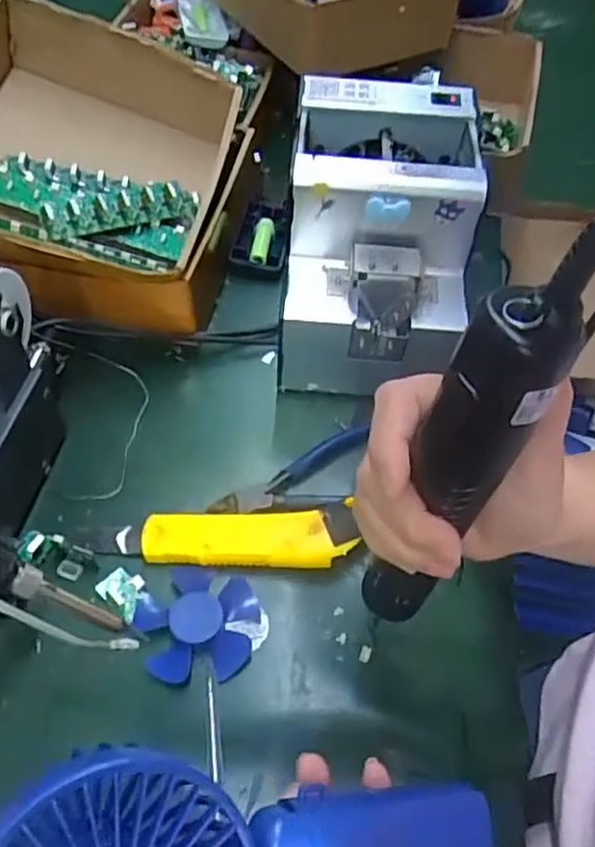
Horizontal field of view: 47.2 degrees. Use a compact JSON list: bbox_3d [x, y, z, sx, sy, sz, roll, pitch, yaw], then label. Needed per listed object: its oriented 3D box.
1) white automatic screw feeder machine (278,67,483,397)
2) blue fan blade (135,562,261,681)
[{"bbox_3d":[0.057,-0.128,0.488,0.119,0.151,0.165,4,54,2],"label":"white automatic screw feeder machine"},{"bbox_3d":[-0.059,0.115,0.396,0.067,0.015,0.069,4,54,2],"label":"blue fan blade"}]

